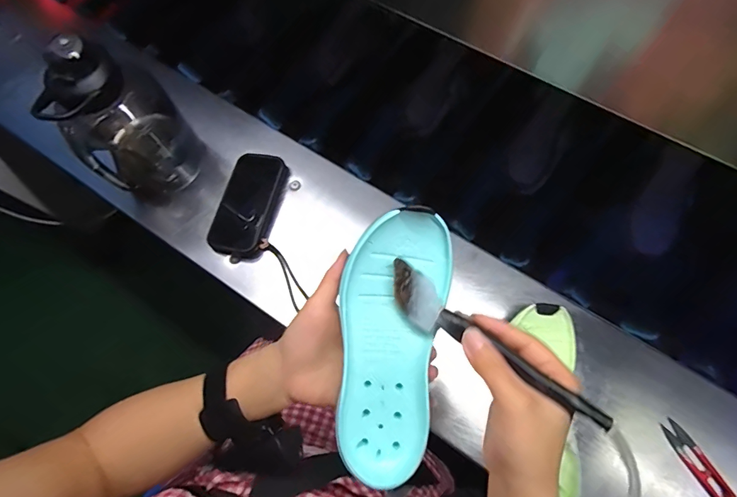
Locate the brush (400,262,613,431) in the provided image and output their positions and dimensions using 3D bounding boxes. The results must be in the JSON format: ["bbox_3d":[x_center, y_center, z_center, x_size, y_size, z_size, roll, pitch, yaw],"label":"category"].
[{"bbox_3d":[0.076,0.070,0.281,0.168,0.009,0.034,38,111,23],"label":"brush"}]

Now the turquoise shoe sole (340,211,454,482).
[{"bbox_3d":[0.017,0.072,0.311,0.078,0.023,0.198,6,87,2],"label":"turquoise shoe sole"}]

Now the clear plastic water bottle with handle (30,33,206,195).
[{"bbox_3d":[-0.319,-0.162,0.531,0.133,0.218,0.108,-39,74,-11],"label":"clear plastic water bottle with handle"}]

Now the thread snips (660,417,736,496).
[{"bbox_3d":[0.382,0.250,0.470,0.024,0.009,0.101,-30,73,-8],"label":"thread snips"}]

